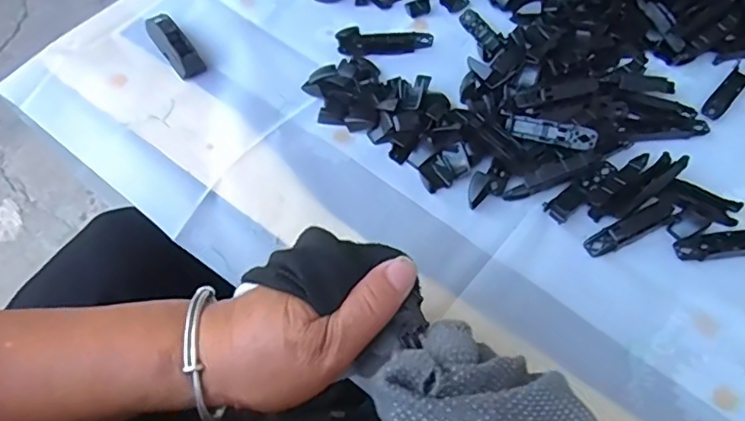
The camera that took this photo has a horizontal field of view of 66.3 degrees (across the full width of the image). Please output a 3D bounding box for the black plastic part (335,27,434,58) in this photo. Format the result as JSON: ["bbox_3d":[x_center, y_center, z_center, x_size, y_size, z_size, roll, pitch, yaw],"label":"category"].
[{"bbox_3d":[0.011,-0.140,0.469,0.077,0.017,0.021,-8,59,-4],"label":"black plastic part"}]

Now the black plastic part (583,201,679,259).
[{"bbox_3d":[0.171,0.013,0.378,0.063,0.013,0.016,-26,61,-1],"label":"black plastic part"}]

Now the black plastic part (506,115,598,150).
[{"bbox_3d":[0.125,-0.055,0.399,0.061,0.010,0.014,16,59,24],"label":"black plastic part"}]

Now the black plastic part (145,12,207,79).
[{"bbox_3d":[-0.166,-0.139,0.471,0.022,0.017,0.079,-32,64,-18],"label":"black plastic part"}]

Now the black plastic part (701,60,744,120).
[{"bbox_3d":[0.277,-0.093,0.442,0.016,0.004,0.067,38,66,21],"label":"black plastic part"}]

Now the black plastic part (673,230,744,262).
[{"bbox_3d":[0.230,0.022,0.371,0.064,0.004,0.019,-6,59,-3],"label":"black plastic part"}]

